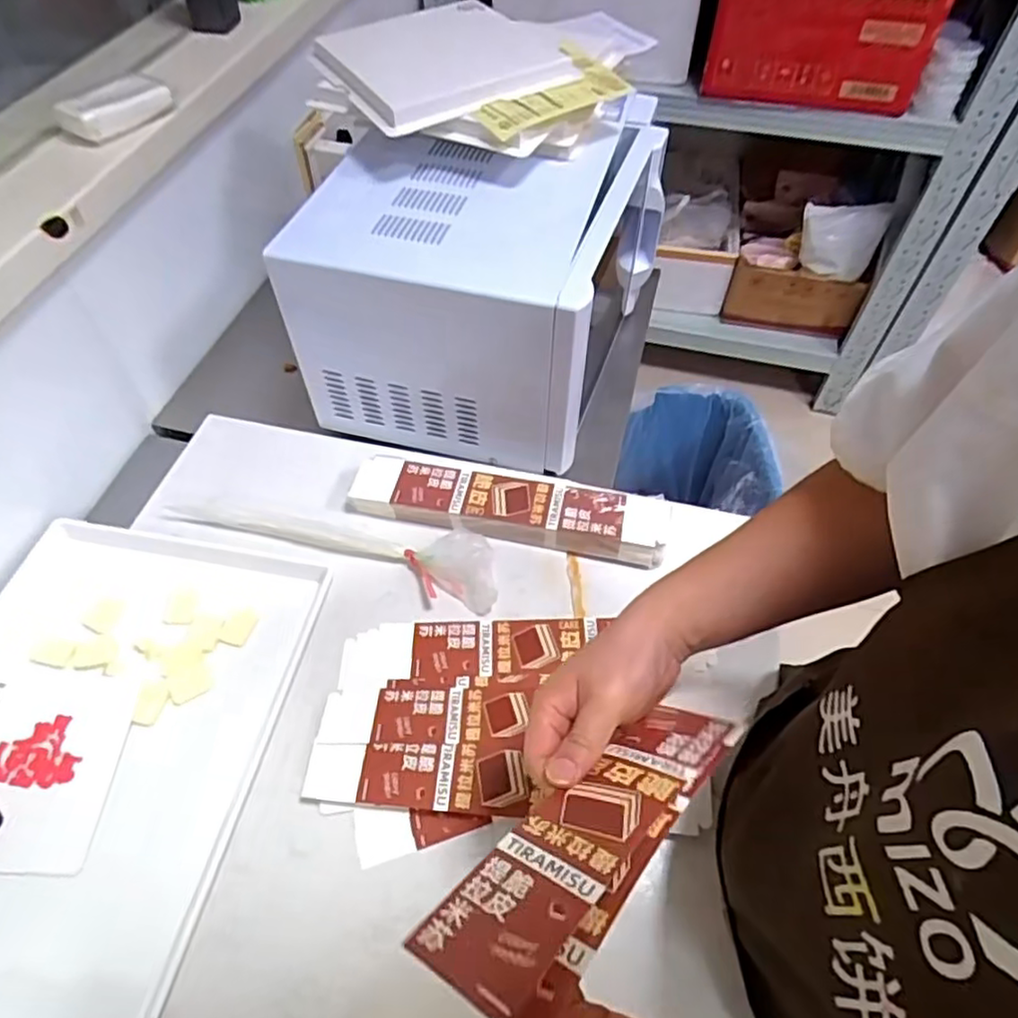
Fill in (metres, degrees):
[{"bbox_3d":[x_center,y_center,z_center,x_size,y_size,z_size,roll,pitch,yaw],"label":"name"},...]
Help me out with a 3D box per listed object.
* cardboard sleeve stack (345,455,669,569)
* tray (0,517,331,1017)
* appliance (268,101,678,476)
[{"bbox_3d":[-0.003,-0.001,0.737,0.345,0.044,0.068,10,55,6],"label":"cardboard sleeve stack"},{"bbox_3d":[-0.393,0.212,0.607,0.325,0.016,0.427,9,55,5],"label":"tray"},{"bbox_3d":[-0.021,-0.287,0.814,0.324,0.261,0.400,18,56,12],"label":"appliance"}]

